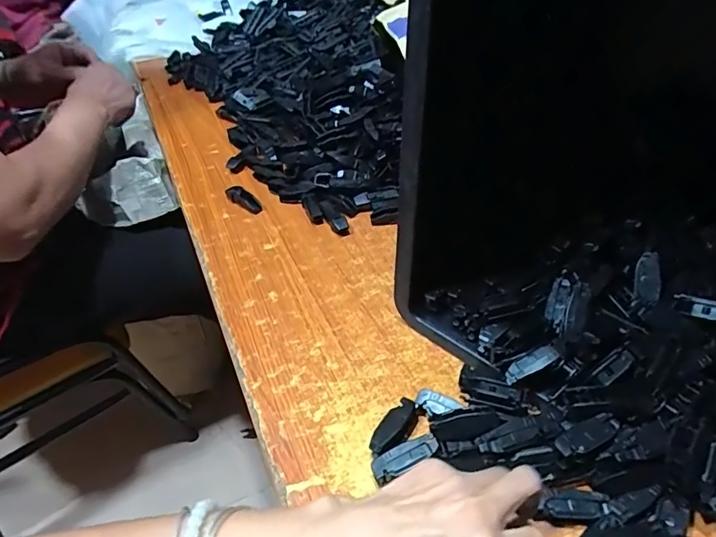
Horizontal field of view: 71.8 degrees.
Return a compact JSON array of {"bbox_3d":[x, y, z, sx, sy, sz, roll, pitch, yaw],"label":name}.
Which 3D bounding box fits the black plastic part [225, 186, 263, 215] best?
[{"bbox_3d":[-0.132,-0.081,0.579,0.053,0.013,0.018,31,53,30],"label":"black plastic part"}]

